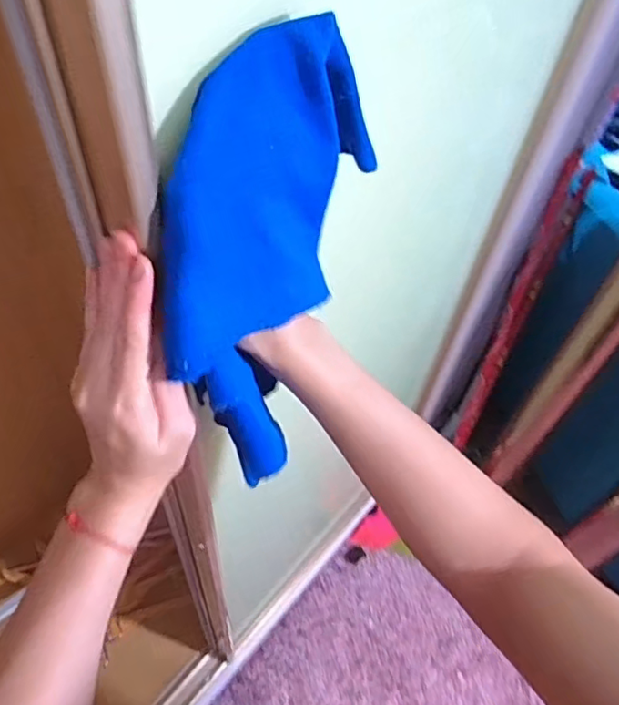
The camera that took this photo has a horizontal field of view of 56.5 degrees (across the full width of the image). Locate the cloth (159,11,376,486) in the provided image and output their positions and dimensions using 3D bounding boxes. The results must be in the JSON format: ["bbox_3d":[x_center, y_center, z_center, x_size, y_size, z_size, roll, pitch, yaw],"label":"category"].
[{"bbox_3d":[-0.029,-0.047,0.323,0.125,0.249,0.036,8,17,-39],"label":"cloth"}]

